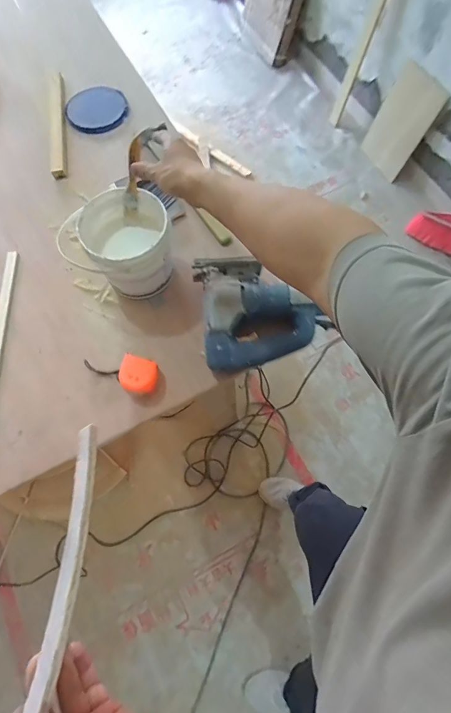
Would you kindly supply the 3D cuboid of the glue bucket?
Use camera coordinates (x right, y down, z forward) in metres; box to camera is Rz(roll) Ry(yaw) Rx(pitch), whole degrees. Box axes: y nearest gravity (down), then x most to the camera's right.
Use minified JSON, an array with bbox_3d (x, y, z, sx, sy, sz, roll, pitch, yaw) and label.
[{"bbox_3d":[-0.179,-0.205,0.707,0.148,0.153,0.152,0,69,1],"label":"glue bucket"}]

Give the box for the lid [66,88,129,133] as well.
[{"bbox_3d":[-0.322,-0.621,0.938,0.150,0.014,0.140,0,69,1],"label":"lid"}]

